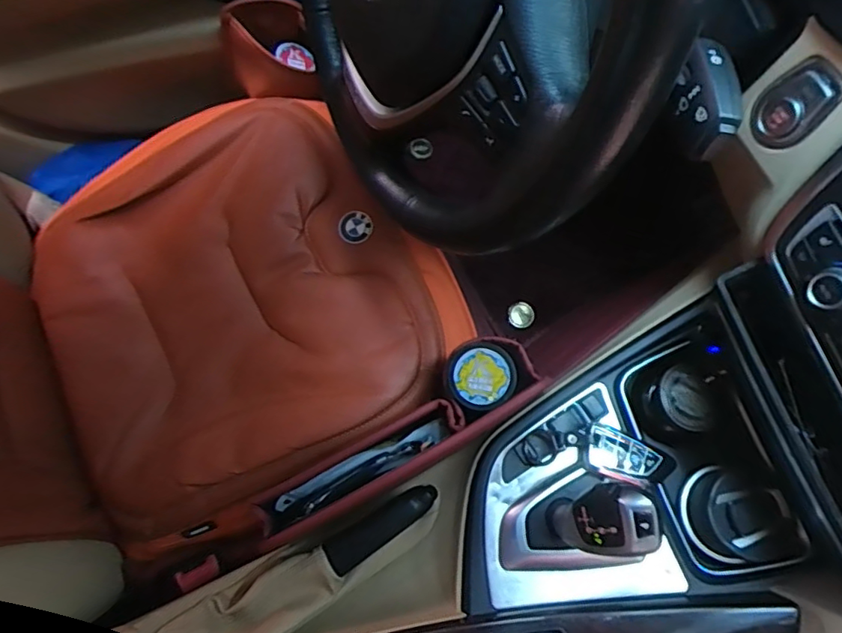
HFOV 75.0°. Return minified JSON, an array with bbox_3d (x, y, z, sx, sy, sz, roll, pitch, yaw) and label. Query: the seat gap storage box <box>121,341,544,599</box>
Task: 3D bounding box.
[{"bbox_3d":[-0.107,0.158,0.523,0.474,0.100,0.078,-32,74,16],"label":"seat gap storage box"}]

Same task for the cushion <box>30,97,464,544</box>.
[{"bbox_3d":[-0.220,-0.015,0.633,0.435,0.103,0.448,-28,75,-9],"label":"cushion"}]

